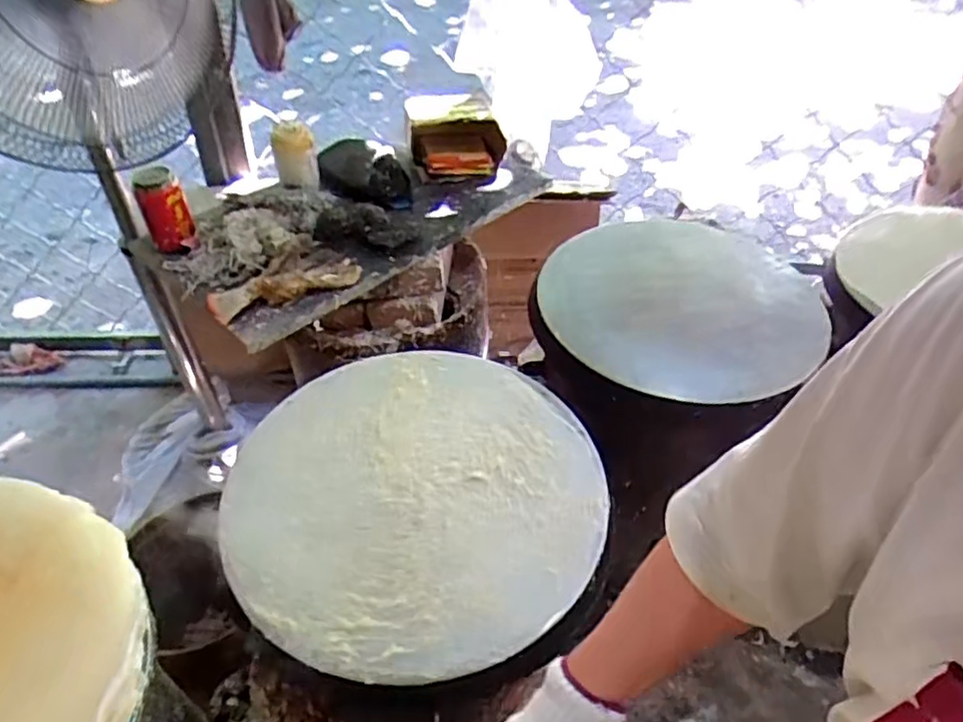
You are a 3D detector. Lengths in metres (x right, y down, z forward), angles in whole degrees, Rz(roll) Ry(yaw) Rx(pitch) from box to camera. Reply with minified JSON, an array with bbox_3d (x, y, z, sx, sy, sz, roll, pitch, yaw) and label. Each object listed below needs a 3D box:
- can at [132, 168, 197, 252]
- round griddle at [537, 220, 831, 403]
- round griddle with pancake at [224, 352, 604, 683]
[{"bbox_3d":[-0.464,-0.221,0.982,0.062,0.109,0.059,-1,46,1],"label":"can"},{"bbox_3d":[0.289,-0.094,0.967,0.392,0.025,0.394,2,39,-1],"label":"round griddle"},{"bbox_3d":[-0.066,0.128,0.699,0.372,0.029,0.370,-1,46,1],"label":"round griddle with pancake"}]

